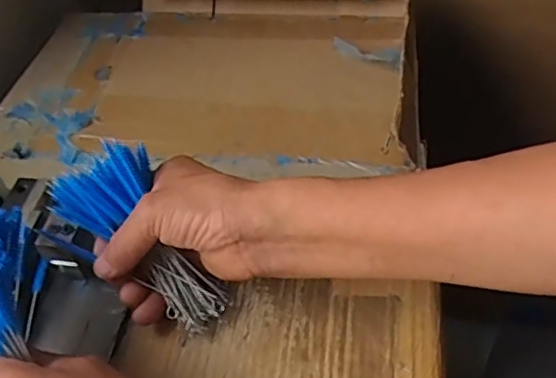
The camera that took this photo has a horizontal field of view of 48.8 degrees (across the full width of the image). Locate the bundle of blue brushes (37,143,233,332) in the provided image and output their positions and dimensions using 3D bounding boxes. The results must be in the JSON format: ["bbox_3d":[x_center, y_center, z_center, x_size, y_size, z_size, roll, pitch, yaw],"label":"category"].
[{"bbox_3d":[-0.089,0.038,0.413,0.138,0.057,0.074,47,59,-6],"label":"bundle of blue brushes"}]

